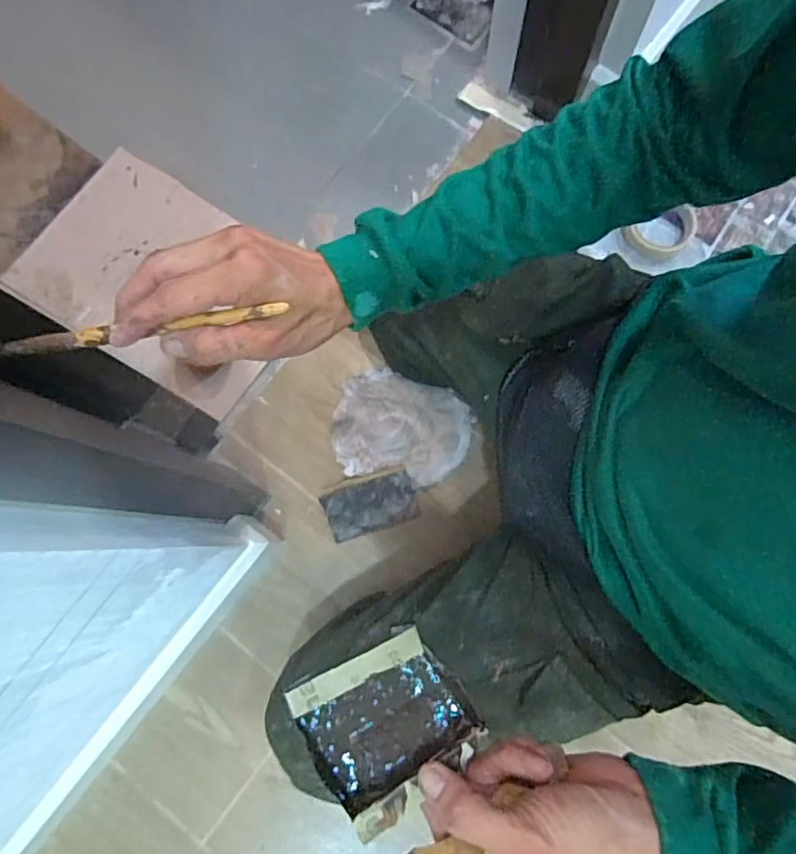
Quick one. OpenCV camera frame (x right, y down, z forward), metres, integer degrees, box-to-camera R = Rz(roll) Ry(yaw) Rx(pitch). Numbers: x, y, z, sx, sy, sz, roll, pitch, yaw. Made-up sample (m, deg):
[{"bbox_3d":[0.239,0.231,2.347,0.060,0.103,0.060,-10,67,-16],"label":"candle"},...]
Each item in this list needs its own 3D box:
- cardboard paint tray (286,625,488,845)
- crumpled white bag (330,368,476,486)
[{"bbox_3d":[-0.008,0.166,0.333,0.088,0.038,0.083,-33,80,-5],"label":"cardboard paint tray"},{"bbox_3d":[0.003,0.004,0.779,0.174,0.024,0.136,19,80,4],"label":"crumpled white bag"}]

